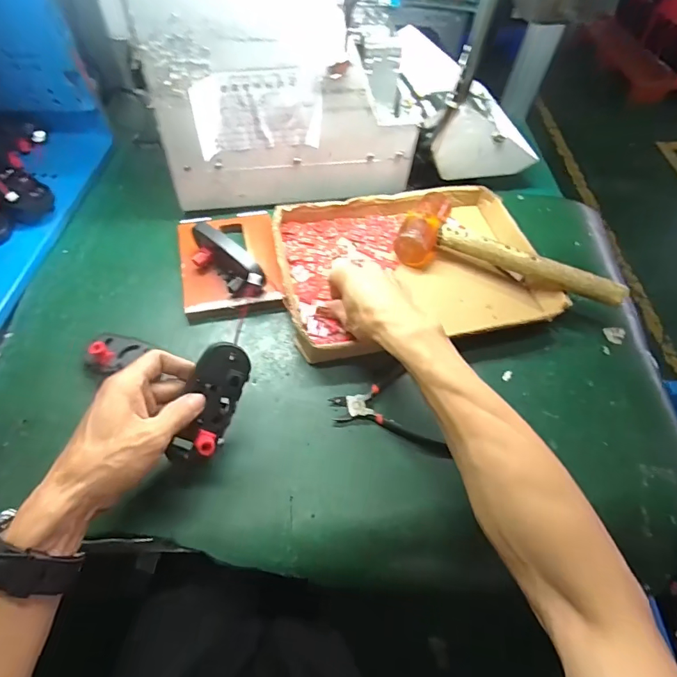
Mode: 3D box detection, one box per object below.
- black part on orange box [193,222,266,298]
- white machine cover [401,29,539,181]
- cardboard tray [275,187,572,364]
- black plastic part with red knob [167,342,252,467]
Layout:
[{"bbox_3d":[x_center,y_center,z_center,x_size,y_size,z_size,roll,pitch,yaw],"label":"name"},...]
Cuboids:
[{"bbox_3d":[-0.136,-0.093,0.522,0.114,0.056,0.037,37,62,19],"label":"black part on orange box"},{"bbox_3d":[0.188,-0.353,0.671,0.179,0.102,0.215,-7,58,-8],"label":"white machine cover"},{"bbox_3d":[0.092,-0.094,0.568,0.327,0.043,0.238,-11,58,-11],"label":"cardboard tray"},{"bbox_3d":[-0.114,0.058,0.399,0.045,0.032,0.107,14,76,6],"label":"black plastic part with red knob"}]

